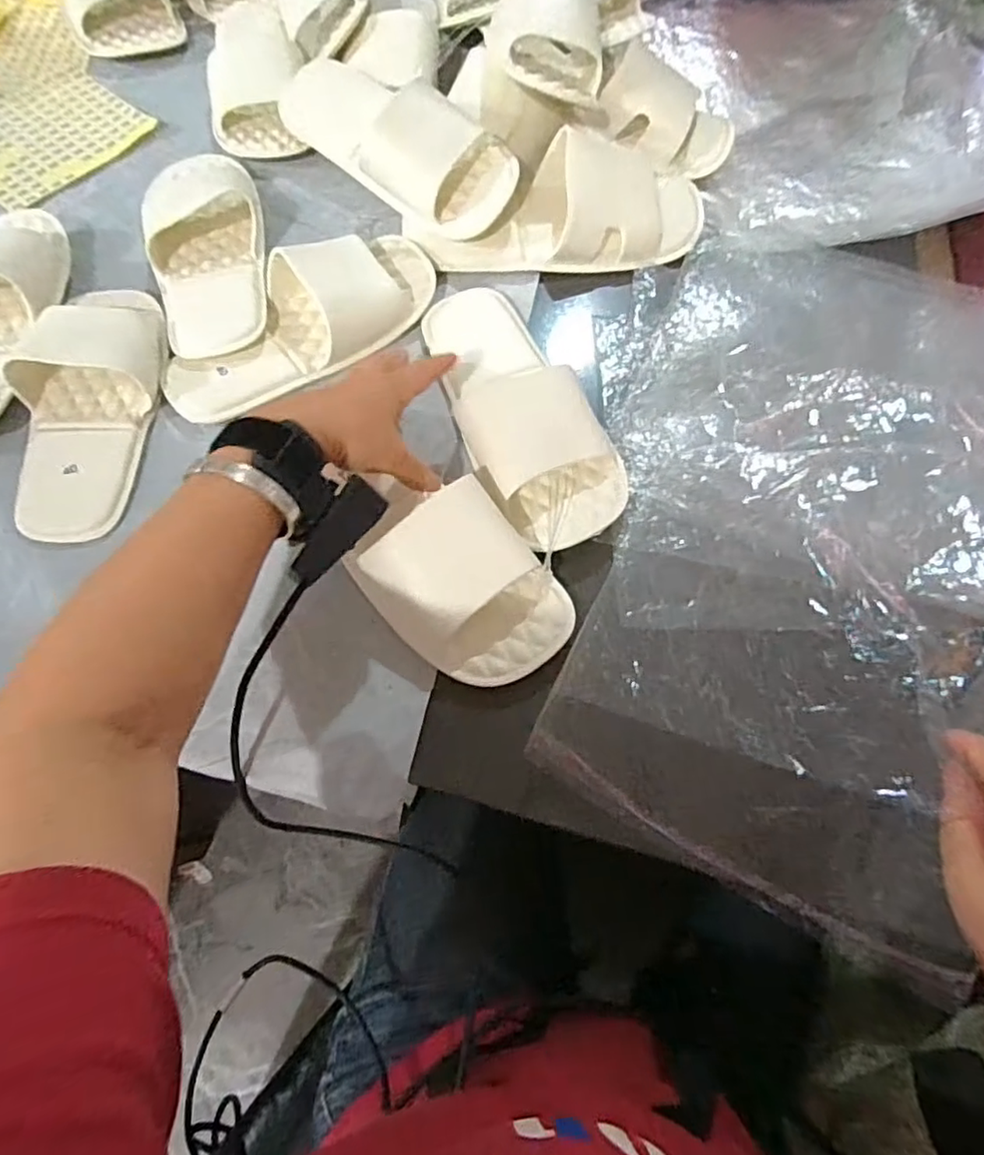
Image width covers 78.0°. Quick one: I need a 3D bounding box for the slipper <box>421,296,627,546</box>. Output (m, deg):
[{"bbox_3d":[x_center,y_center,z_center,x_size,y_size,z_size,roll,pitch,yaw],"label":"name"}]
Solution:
[{"bbox_3d":[0.022,-0.140,0.478,0.105,0.038,0.252,-19,65,-10],"label":"slipper"}]

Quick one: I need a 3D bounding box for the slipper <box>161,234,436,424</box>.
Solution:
[{"bbox_3d":[-0.154,-0.217,0.490,0.242,0.046,0.103,-34,73,-16],"label":"slipper"}]

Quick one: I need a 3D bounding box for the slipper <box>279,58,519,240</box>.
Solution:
[{"bbox_3d":[-0.085,-0.400,0.540,0.243,0.076,0.109,42,71,13],"label":"slipper"}]

